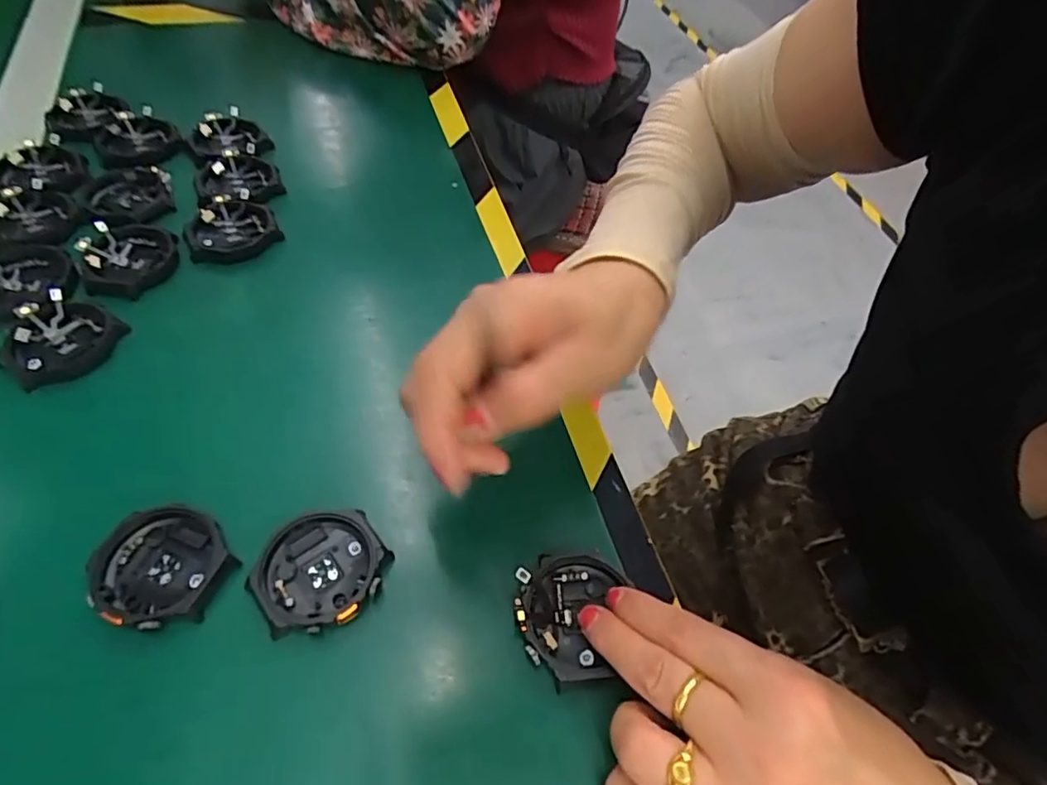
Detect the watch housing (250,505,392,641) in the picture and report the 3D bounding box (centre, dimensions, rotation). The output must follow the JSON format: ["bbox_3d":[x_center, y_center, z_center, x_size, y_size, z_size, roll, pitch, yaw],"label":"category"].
[{"bbox_3d":[-0.085,0.073,0.243,0.052,0.008,0.048,2,54,-3],"label":"watch housing"}]

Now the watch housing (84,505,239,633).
[{"bbox_3d":[-0.149,0.072,0.242,0.054,0.011,0.048,24,56,12],"label":"watch housing"}]

